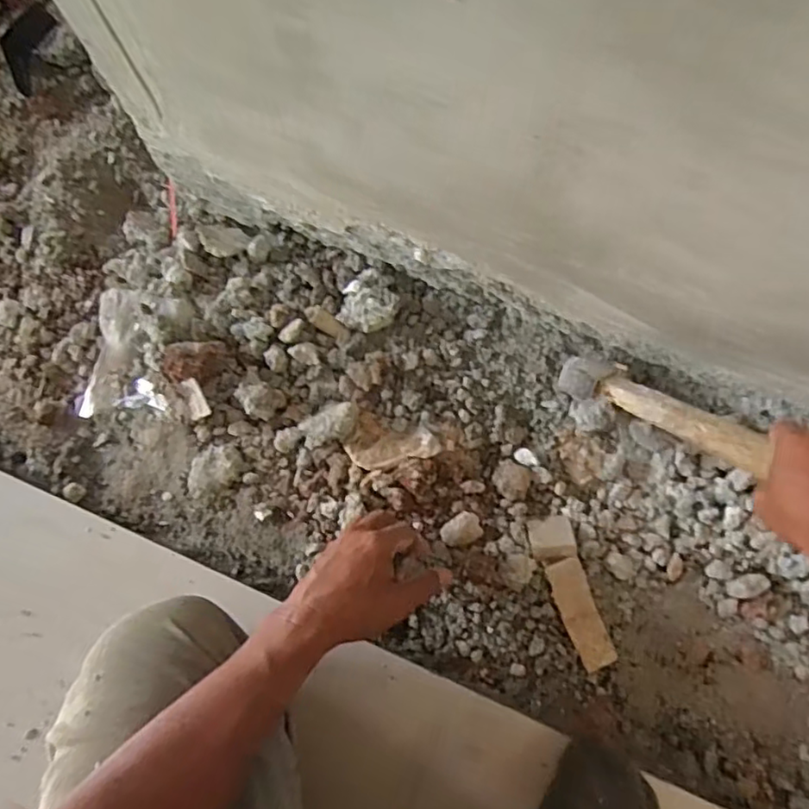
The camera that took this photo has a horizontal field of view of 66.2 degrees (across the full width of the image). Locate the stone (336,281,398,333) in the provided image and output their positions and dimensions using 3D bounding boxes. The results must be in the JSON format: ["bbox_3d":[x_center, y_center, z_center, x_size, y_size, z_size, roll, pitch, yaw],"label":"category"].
[{"bbox_3d":[-0.036,-0.096,0.618,0.055,0.026,0.044,17,78,7],"label":"stone"}]

